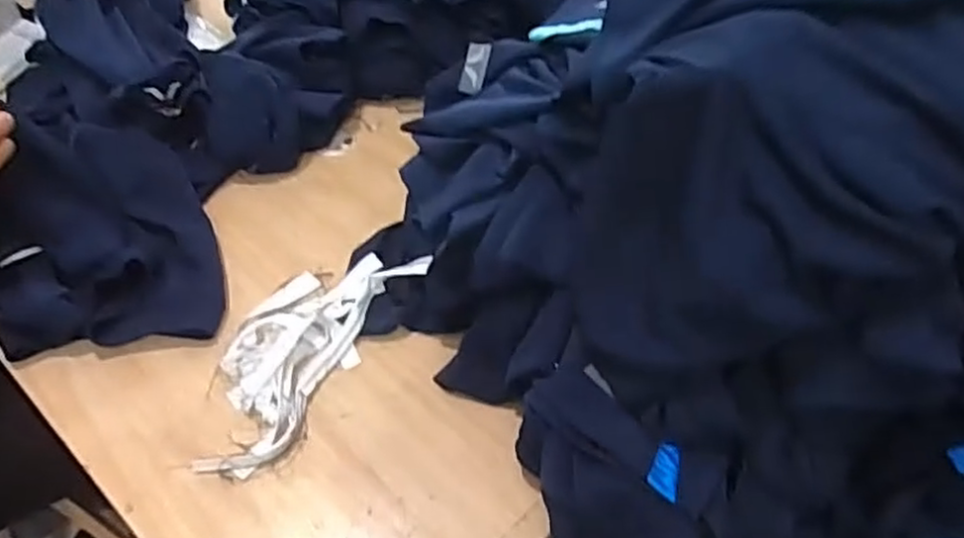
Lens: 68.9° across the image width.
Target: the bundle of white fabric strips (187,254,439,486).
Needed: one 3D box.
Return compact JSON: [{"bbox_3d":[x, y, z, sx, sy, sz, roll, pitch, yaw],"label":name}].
[{"bbox_3d":[-0.207,0.076,0.759,0.148,0.043,0.298,25,51,22],"label":"bundle of white fabric strips"}]

